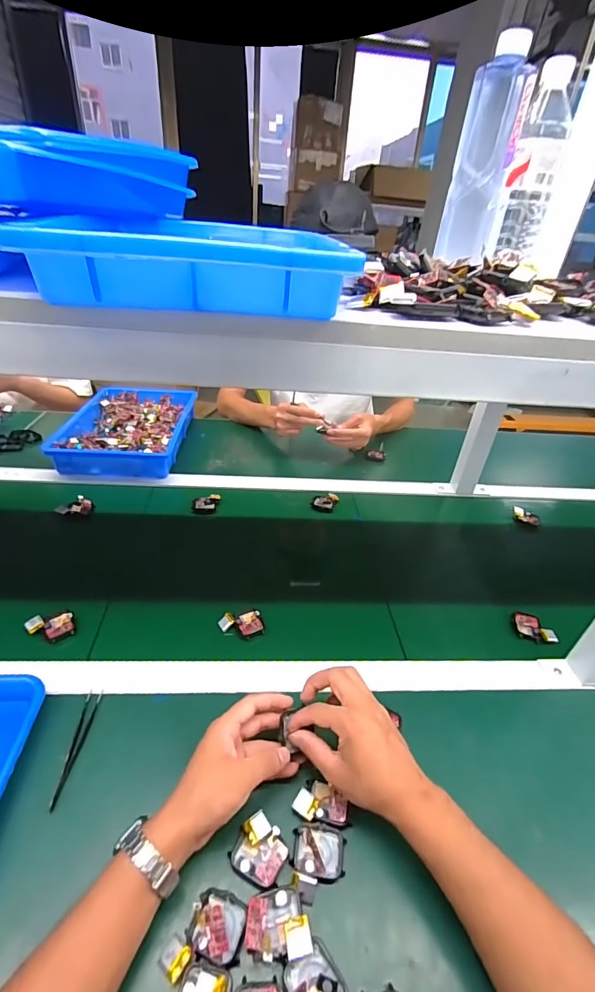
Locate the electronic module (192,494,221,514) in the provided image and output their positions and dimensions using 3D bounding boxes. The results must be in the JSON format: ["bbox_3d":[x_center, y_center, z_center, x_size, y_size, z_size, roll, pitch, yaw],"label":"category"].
[{"bbox_3d":[-0.174,0.016,0.789,0.049,0.015,0.043,-1,36,-9],"label":"electronic module"}]

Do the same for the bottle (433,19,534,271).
[{"bbox_3d":[0.224,-0.397,0.499,0.066,0.190,0.075,17,37,16],"label":"bottle"}]

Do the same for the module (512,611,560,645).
[{"bbox_3d":[0.349,0.194,0.608,0.059,0.009,0.044,20,38,20],"label":"module"}]

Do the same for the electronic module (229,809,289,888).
[{"bbox_3d":[-0.032,0.318,0.372,0.046,0.013,0.043,21,38,21],"label":"electronic module"}]

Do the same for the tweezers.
[{"bbox_3d":[-0.233,0.263,0.437,0.015,0.005,0.113,17,37,-15],"label":"tweezers"}]

